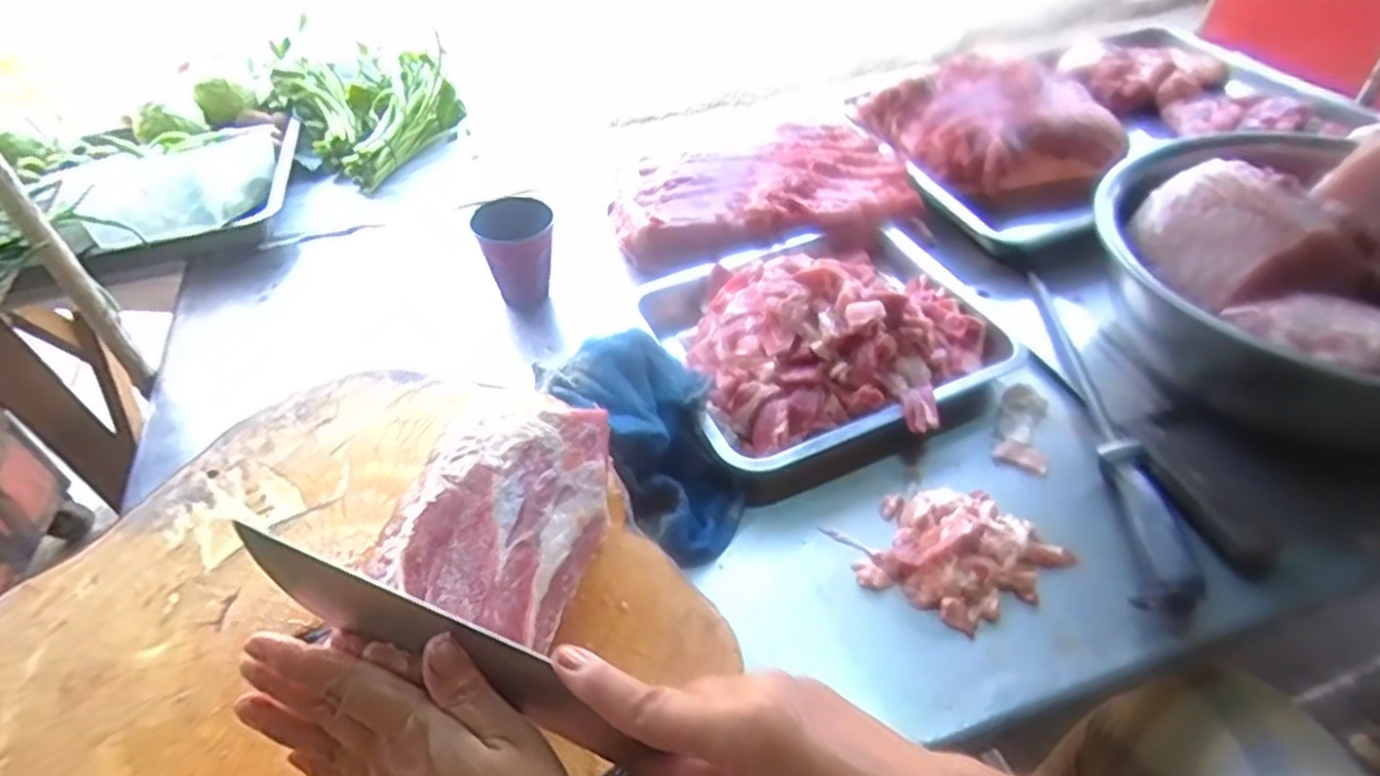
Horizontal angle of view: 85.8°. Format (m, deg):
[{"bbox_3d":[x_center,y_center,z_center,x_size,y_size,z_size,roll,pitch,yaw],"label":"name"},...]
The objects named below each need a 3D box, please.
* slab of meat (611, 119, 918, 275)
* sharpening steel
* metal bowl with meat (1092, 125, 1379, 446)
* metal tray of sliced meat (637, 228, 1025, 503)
[{"bbox_3d":[0.089,-0.223,0.844,0.355,0.063,0.196,-15,47,-14],"label":"slab of meat"},{"bbox_3d":[0.350,0.012,0.631,0.038,0.044,0.383,4,45,5],"label":"sharpening steel"},{"bbox_3d":[0.544,-0.103,0.632,0.336,0.180,0.338,-1,45,1],"label":"metal bowl with meat"},{"bbox_3d":[0.120,-0.064,0.683,0.305,0.084,0.282,-21,48,-19],"label":"metal tray of sliced meat"}]

